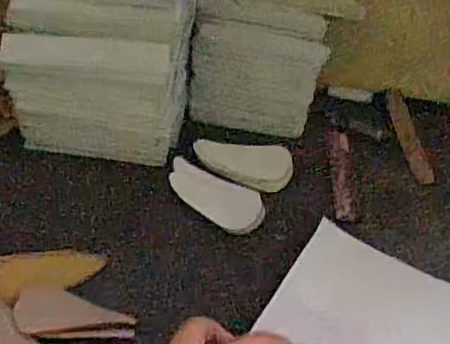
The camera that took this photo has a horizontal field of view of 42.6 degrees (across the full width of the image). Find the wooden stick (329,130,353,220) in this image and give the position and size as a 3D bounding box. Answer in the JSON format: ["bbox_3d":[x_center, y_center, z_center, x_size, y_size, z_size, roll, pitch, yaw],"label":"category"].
[{"bbox_3d":[0.088,0.001,0.435,0.014,0.006,0.077,4,52,-1],"label":"wooden stick"}]

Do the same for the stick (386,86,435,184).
[{"bbox_3d":[0.145,-0.029,0.457,0.017,0.005,0.086,-10,63,-3],"label":"stick"}]

